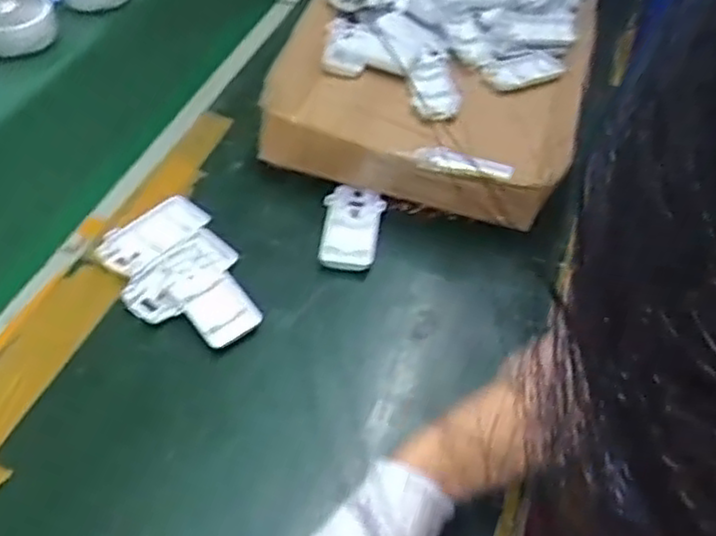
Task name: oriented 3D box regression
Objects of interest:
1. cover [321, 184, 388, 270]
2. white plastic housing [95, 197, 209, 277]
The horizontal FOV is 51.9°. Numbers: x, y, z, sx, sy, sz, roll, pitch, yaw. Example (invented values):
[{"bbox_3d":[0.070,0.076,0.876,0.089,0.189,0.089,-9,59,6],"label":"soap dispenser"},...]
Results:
[{"bbox_3d":[-0.005,-0.039,0.679,0.053,0.016,0.089,7,50,2],"label":"cover"},{"bbox_3d":[-0.180,-0.030,0.646,0.043,0.014,0.097,36,56,24],"label":"white plastic housing"}]

